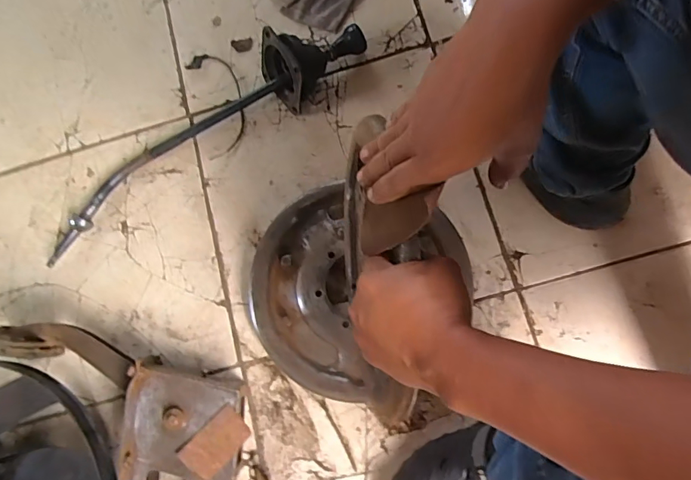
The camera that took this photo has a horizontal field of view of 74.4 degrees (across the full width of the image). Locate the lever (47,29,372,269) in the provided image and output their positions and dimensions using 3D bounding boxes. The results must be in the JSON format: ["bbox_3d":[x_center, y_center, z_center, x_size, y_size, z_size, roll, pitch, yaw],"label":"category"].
[{"bbox_3d":[-0.225,-0.167,0.673,0.581,0.105,0.108,-35,79,-3],"label":"lever"}]

